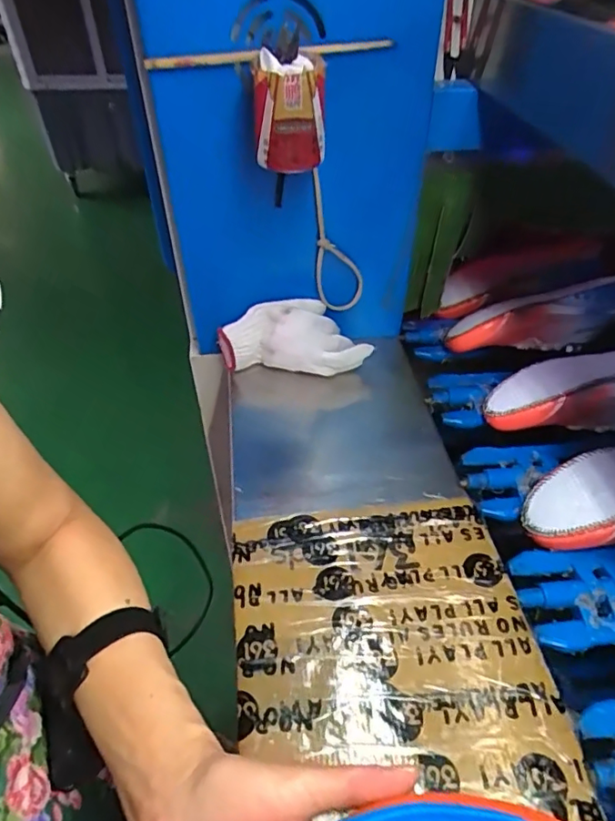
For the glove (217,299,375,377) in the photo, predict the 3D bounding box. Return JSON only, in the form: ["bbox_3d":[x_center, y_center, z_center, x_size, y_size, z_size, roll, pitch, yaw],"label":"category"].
[{"bbox_3d":[-0.015,-0.094,0.680,0.188,0.073,0.075,6,44,7],"label":"glove"}]

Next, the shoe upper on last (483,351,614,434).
[{"bbox_3d":[0.329,-0.032,0.641,0.232,0.086,0.090,-2,44,-1],"label":"shoe upper on last"}]

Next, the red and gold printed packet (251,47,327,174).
[{"bbox_3d":[-0.018,-0.276,0.503,0.065,0.086,0.058,-2,45,-3],"label":"red and gold printed packet"}]

